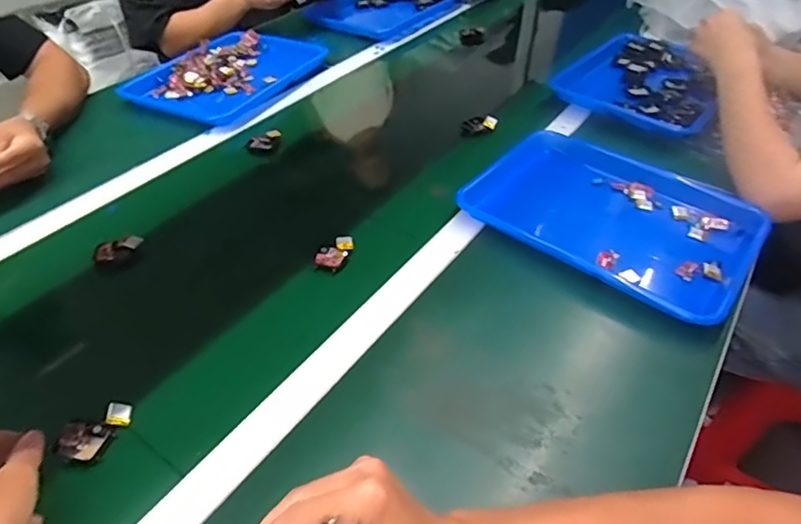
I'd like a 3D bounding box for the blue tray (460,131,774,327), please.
[{"bbox_3d":[0.274,-0.065,0.696,0.333,0.034,0.256,30,52,29],"label":"blue tray"}]

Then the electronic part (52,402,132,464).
[{"bbox_3d":[-0.271,0.147,0.479,0.039,0.014,0.060,13,45,14],"label":"electronic part"}]

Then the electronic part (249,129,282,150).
[{"bbox_3d":[-0.212,-0.189,0.842,0.024,0.019,0.053,26,49,24],"label":"electronic part"}]

